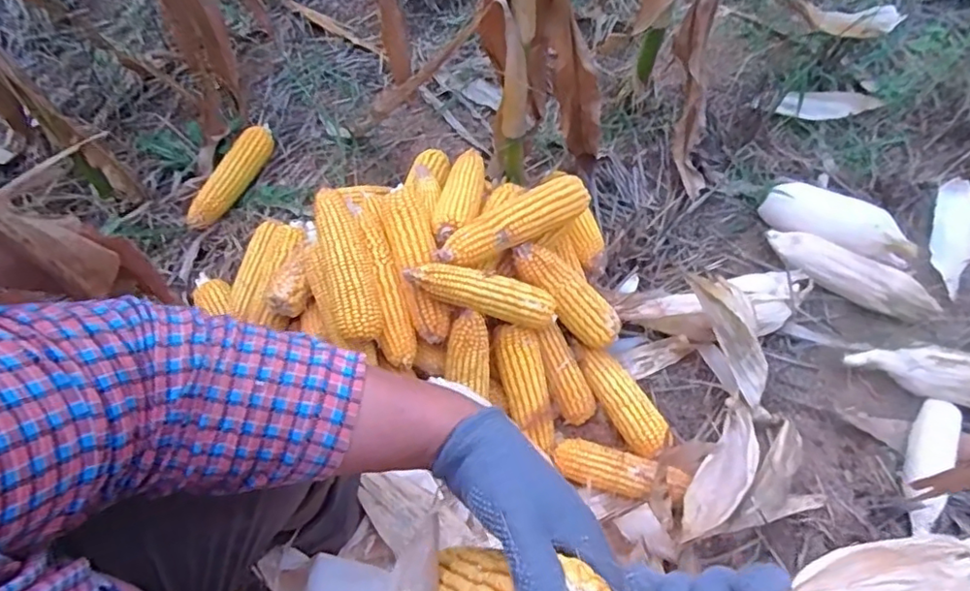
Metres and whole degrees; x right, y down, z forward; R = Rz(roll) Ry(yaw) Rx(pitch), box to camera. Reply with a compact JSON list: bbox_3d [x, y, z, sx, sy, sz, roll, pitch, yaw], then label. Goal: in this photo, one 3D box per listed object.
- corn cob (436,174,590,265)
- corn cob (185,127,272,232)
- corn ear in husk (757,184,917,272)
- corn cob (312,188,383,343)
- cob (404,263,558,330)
[{"bbox_3d":[0.040,-0.097,0.778,0.236,0.057,0.056,-30,66,-17],"label":"corn cob"},{"bbox_3d":[-0.434,-0.203,1.021,0.065,0.046,0.228,23,66,11],"label":"corn cob"},{"bbox_3d":[0.576,-0.124,0.955,0.232,0.062,0.098,18,62,8],"label":"corn ear in husk"},{"bbox_3d":[-0.175,-0.036,0.738,0.060,0.067,0.208,-17,63,-11],"label":"corn cob"},{"bbox_3d":[0.002,-0.001,0.741,0.212,0.042,0.051,17,62,-23],"label":"cob"}]

